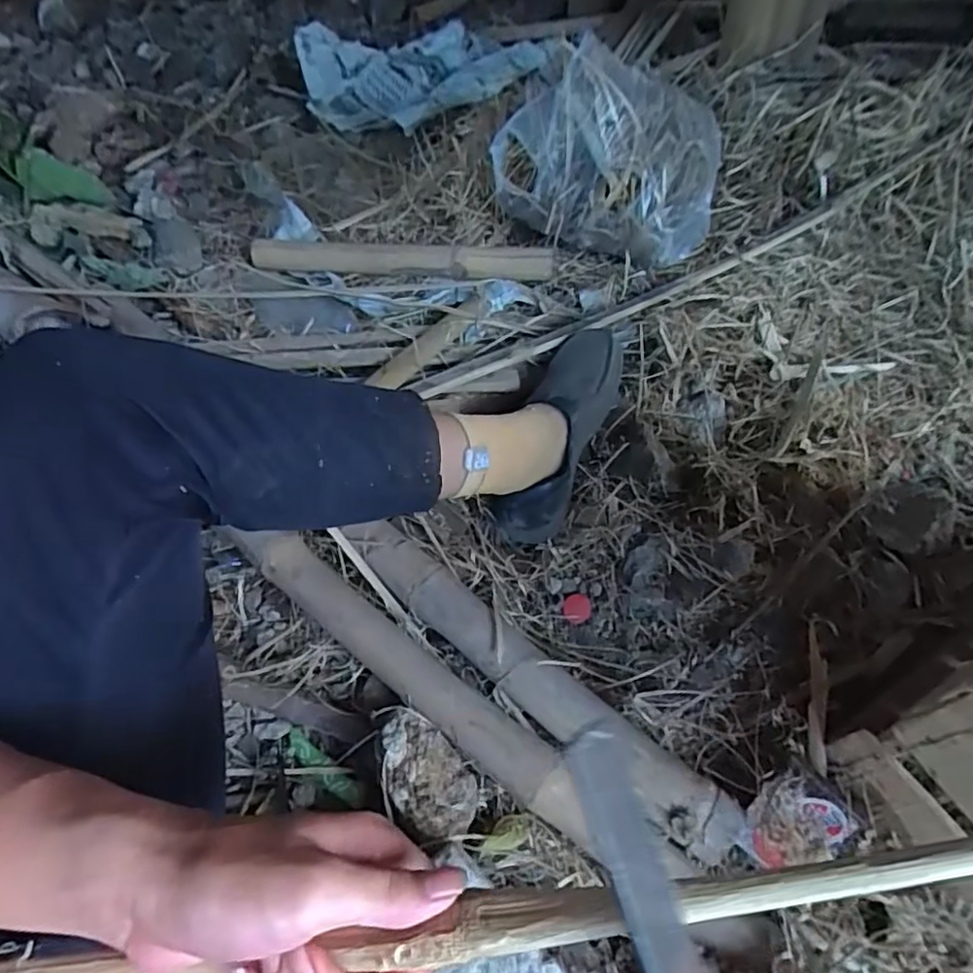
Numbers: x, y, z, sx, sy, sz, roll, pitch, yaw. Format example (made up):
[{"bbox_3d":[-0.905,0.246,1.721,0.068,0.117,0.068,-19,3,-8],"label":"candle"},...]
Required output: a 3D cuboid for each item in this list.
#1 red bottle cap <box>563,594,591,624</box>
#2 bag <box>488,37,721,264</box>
[{"bbox_3d":[0.097,0.131,0.651,0.031,0.004,0.032,7,65,-15],"label":"red bottle cap"},{"bbox_3d":[0.173,-0.452,0.810,0.288,0.187,0.184,27,60,19],"label":"bag"}]

